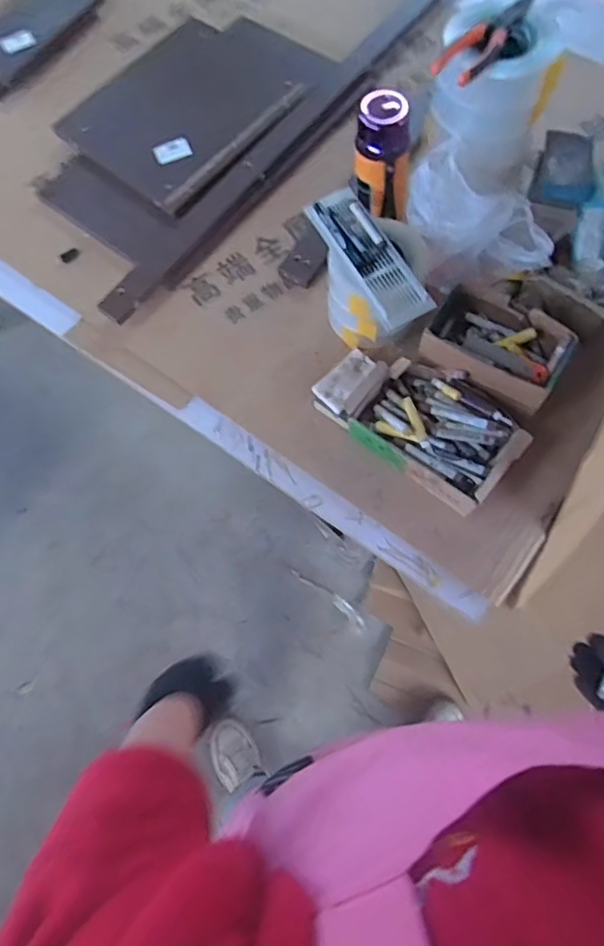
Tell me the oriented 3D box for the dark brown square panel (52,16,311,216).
[{"bbox_3d":[-0.228,-0.701,1.057,0.351,0.028,0.386,39,76,16],"label":"dark brown square panel"}]

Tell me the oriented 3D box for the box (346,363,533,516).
[{"bbox_3d":[0.201,-0.059,0.815,0.209,0.070,0.157,36,77,14],"label":"box"}]

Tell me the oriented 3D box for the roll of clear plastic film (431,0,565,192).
[{"bbox_3d":[0.241,-0.495,0.743,0.139,0.182,0.115,-20,71,-3],"label":"roll of clear plastic film"}]

